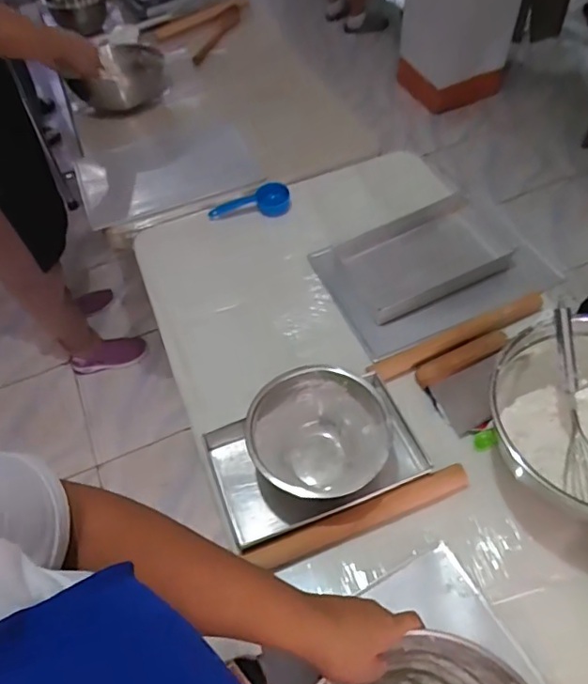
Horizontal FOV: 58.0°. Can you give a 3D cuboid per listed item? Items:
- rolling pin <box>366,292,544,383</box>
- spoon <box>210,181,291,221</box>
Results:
[{"bbox_3d":[0.252,-0.006,0.805,0.291,0.035,0.030,-21,55,-9],"label":"rolling pin"},{"bbox_3d":[-0.084,-0.258,1.005,0.153,0.027,0.071,-14,55,-5],"label":"spoon"}]

